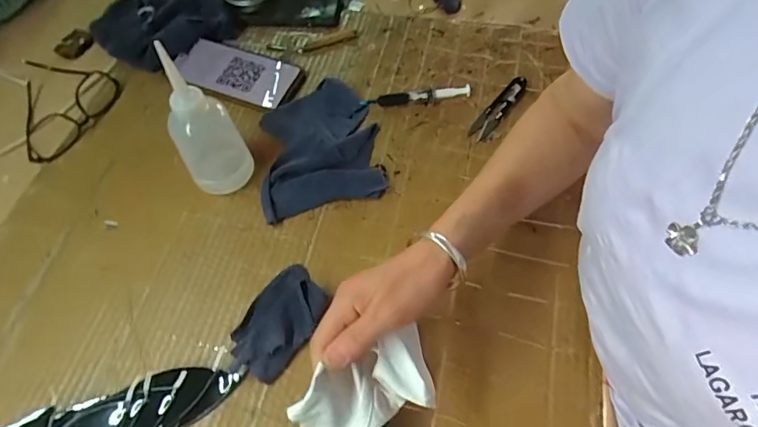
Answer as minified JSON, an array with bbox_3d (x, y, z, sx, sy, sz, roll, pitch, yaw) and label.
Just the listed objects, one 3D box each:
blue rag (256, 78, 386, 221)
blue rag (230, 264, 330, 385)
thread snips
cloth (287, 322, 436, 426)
[{"bbox_3d":[-0.065,-0.075,0.531,0.126,0.026,0.155,-9,60,-3],"label":"blue rag"},{"bbox_3d":[-0.090,0.095,0.438,0.064,0.018,0.097,36,68,20],"label":"blue rag"},{"bbox_3d":[0.139,-0.122,0.557,0.025,0.007,0.101,32,66,18],"label":"thread snips"},{"bbox_3d":[-0.012,0.133,0.357,0.102,0.055,0.050,-21,62,-9],"label":"cloth"}]

